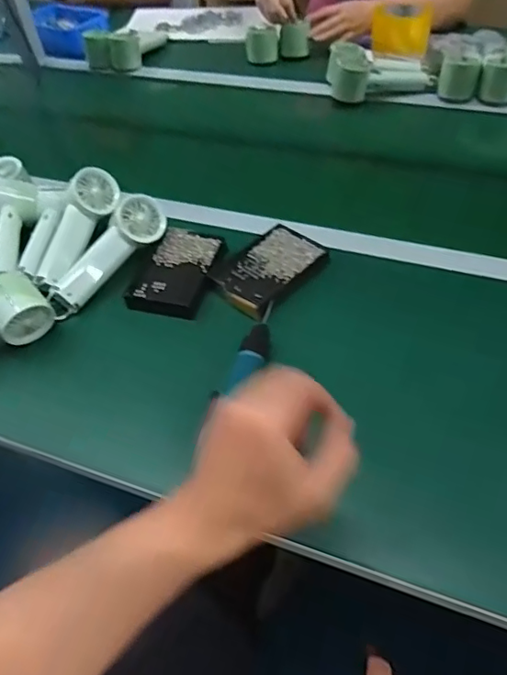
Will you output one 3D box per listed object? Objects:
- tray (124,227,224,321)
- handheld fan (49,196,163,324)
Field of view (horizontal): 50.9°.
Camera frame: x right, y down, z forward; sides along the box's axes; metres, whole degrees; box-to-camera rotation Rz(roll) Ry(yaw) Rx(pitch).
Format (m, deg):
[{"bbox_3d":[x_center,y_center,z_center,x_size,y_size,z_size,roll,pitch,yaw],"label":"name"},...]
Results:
[{"bbox_3d":[-0.095,-0.086,0.692,0.092,0.029,0.134,10,50,13],"label":"tray"},{"bbox_3d":[-0.193,-0.106,0.682,0.065,0.048,0.194,31,74,27],"label":"handheld fan"}]

